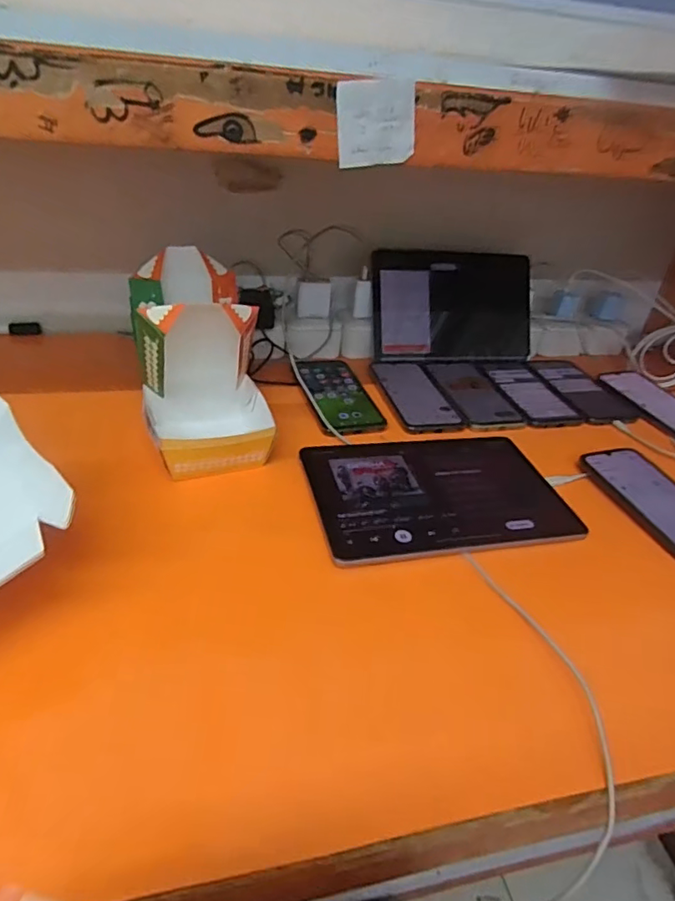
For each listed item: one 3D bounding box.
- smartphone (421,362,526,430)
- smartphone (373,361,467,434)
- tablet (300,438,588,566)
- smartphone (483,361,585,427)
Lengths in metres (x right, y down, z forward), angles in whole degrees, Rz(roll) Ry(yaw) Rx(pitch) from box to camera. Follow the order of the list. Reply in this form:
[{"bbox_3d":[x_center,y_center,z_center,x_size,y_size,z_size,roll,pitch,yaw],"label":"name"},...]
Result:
[{"bbox_3d":[0.183,-0.080,0.737,0.078,0.008,0.184,-3,35,-12],"label":"smartphone"},{"bbox_3d":[0.102,-0.076,0.714,0.086,0.006,0.182,-3,35,-12],"label":"smartphone"},{"bbox_3d":[0.101,0.037,0.542,0.250,0.004,0.172,-4,35,-13],"label":"tablet"},{"bbox_3d":[0.265,-0.083,0.749,0.080,0.010,0.174,-1,35,-9],"label":"smartphone"}]

